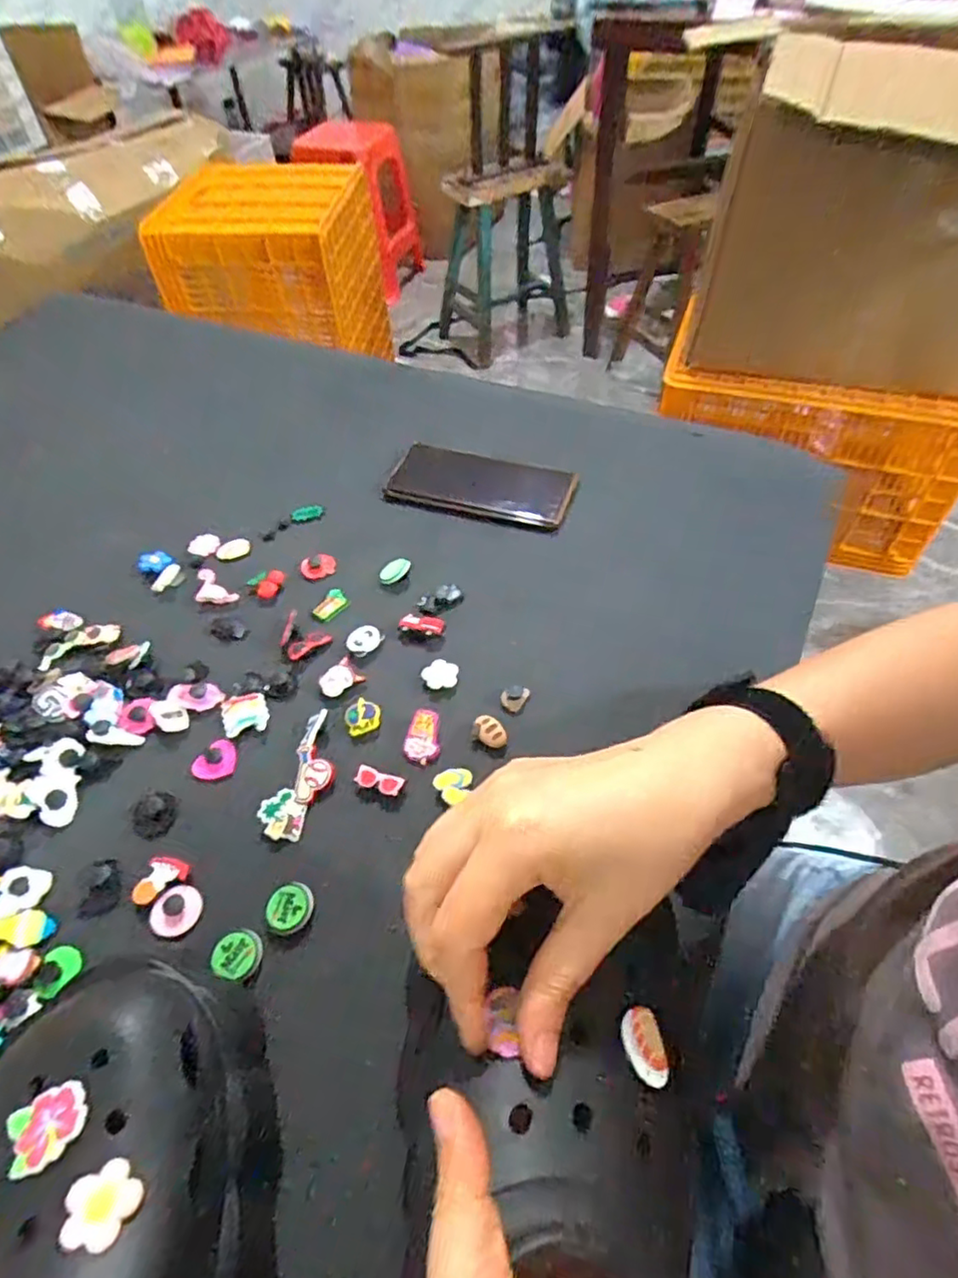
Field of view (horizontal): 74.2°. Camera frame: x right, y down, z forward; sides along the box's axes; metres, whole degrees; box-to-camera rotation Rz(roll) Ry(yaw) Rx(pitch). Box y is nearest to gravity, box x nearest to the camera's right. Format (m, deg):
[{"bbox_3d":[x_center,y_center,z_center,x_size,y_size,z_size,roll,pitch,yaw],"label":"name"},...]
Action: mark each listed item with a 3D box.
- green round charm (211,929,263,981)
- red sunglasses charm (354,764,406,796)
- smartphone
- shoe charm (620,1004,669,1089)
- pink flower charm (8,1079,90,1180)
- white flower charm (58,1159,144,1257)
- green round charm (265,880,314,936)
[{"bbox_3d":[-0.127,0.167,0.335,0.024,0.008,0.024,-2,52,2],"label":"green round charm"},{"bbox_3d":[-0.061,0.087,0.389,0.029,0.007,0.013,16,55,16],"label":"red sunglasses charm"},{"bbox_3d":[0.001,-0.134,0.556,0.158,0.016,0.070,14,54,14],"label":"smartphone"},{"bbox_3d":[0.062,0.152,0.237,0.016,0.011,0.025,-13,52,-7],"label":"shoe charm"},{"bbox_3d":[-0.158,0.178,0.232,0.027,0.004,0.024,-30,56,-18],"label":"pink flower charm"},{"bbox_3d":[-0.130,0.194,0.217,0.023,0.006,0.023,7,37,-6],"label":"white flower charm"},{"bbox_3d":[-0.104,0.148,0.348,0.025,0.007,0.026,-2,52,2],"label":"green round charm"}]

